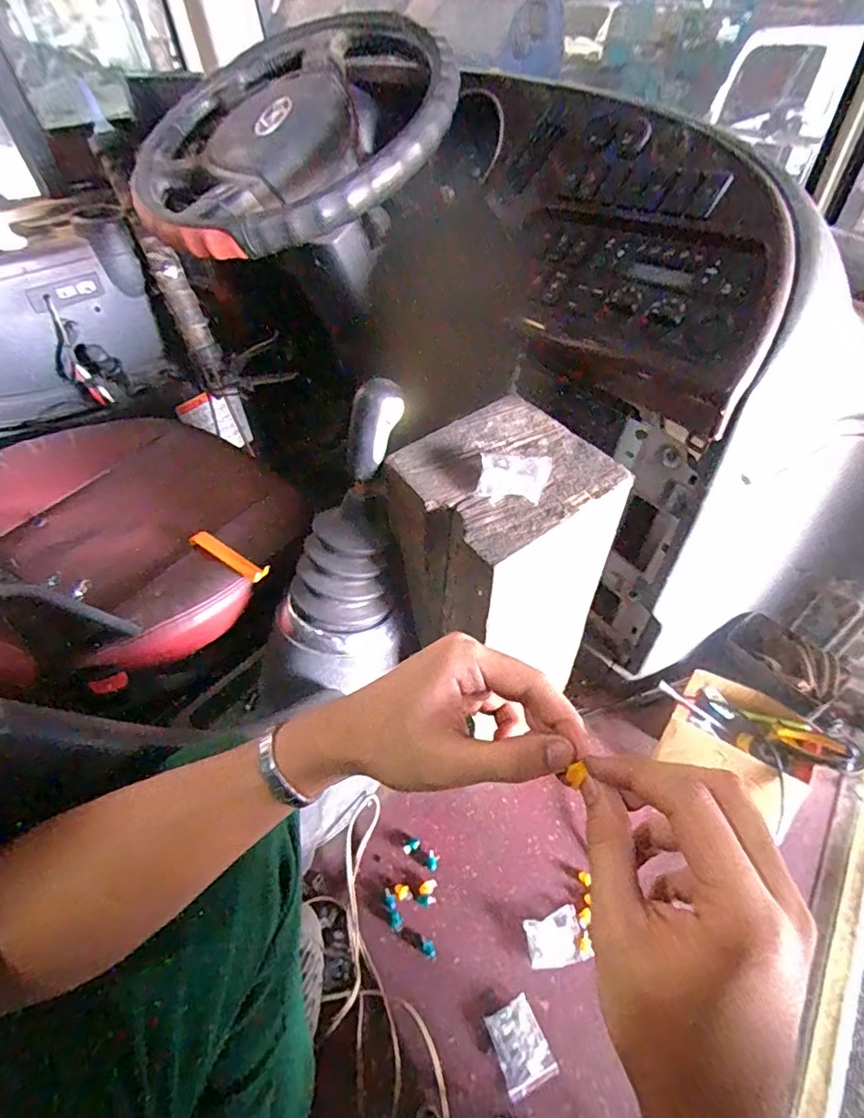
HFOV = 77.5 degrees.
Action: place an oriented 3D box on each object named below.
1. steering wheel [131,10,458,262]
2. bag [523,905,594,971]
[{"bbox_3d":[-0.198,-0.577,0.786,0.456,0.140,0.491,-18,61,7],"label":"steering wheel"},{"bbox_3d":[0.157,0.484,0.690,0.072,0.004,0.061,-12,34,1],"label":"bag"}]

